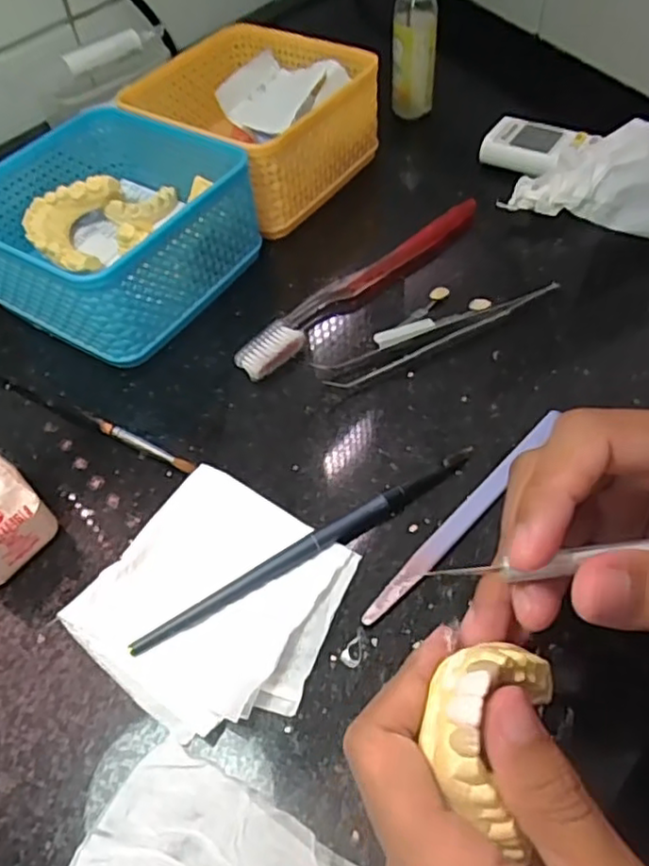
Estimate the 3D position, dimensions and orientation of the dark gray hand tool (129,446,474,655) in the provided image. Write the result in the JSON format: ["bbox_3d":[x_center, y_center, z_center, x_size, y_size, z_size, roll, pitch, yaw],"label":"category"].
[{"bbox_3d":[-0.003,0.046,0.275,0.165,0.006,0.011,-29,57,-16],"label":"dark gray hand tool"}]

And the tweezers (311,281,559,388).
[{"bbox_3d":[0.063,-0.053,0.345,0.137,0.009,0.021,-18,55,-9],"label":"tweezers"}]

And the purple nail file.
[{"bbox_3d":[0.063,0.034,0.281,0.009,0.007,0.132,37,64,27],"label":"purple nail file"}]

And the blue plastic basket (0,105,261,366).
[{"bbox_3d":[-0.122,-0.119,0.378,0.130,0.063,0.130,27,60,22],"label":"blue plastic basket"}]

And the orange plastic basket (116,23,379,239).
[{"bbox_3d":[-0.043,-0.212,0.435,0.133,0.059,0.127,35,63,26],"label":"orange plastic basket"}]

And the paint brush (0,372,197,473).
[{"bbox_3d":[-0.142,-0.017,0.337,0.187,0.007,0.008,25,59,20],"label":"paint brush"}]

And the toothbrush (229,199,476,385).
[{"bbox_3d":[0.024,-0.089,0.375,0.187,0.012,0.022,-39,60,-22],"label":"toothbrush"}]

